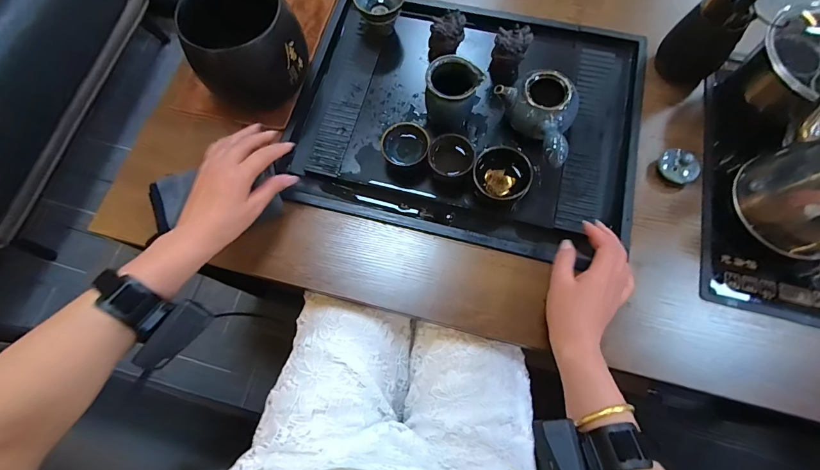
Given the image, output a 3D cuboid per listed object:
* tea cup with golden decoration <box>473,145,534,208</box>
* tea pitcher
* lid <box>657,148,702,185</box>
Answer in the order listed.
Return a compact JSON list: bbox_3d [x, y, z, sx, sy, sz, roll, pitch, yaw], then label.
[{"bbox_3d":[0.121,-0.075,0.490,0.068,0.053,0.063,0,72,1],"label":"tea cup with golden decoration"},{"bbox_3d":[0.055,-0.187,0.513,0.064,0.085,0.059,0,72,1],"label":"tea pitcher"},{"bbox_3d":[0.361,-0.097,0.499,0.047,0.034,0.050,0,72,1],"label":"lid"}]

